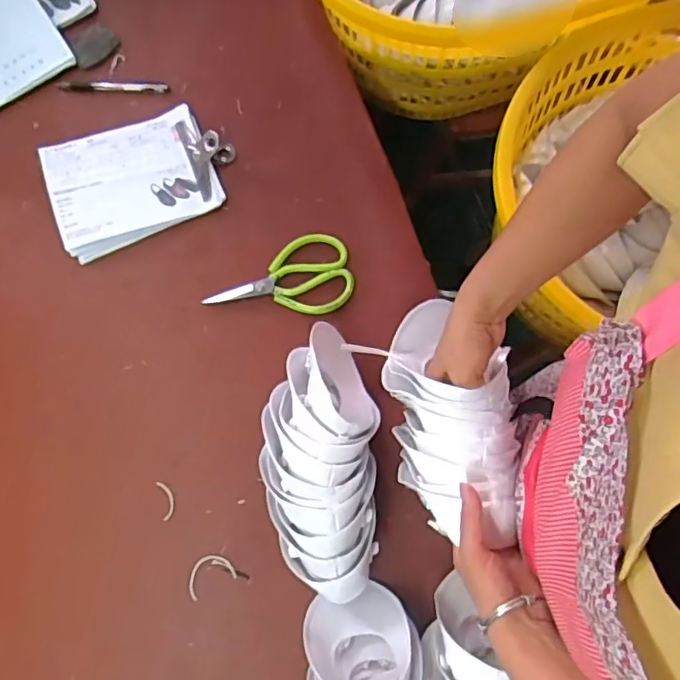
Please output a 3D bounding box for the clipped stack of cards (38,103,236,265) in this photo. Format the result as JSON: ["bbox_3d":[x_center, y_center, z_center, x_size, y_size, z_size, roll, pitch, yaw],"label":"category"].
[{"bbox_3d":[-0.266,-0.218,0.771,0.235,0.033,0.153,-21,80,-4],"label":"clipped stack of cards"}]

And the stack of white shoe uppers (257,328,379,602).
[{"bbox_3d":[-0.021,0.136,0.668,0.128,0.111,0.308,3,79,1],"label":"stack of white shoe uppers"}]

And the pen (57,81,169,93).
[{"bbox_3d":[-0.316,-0.351,0.815,0.153,0.008,0.014,3,79,1],"label":"pen"}]

